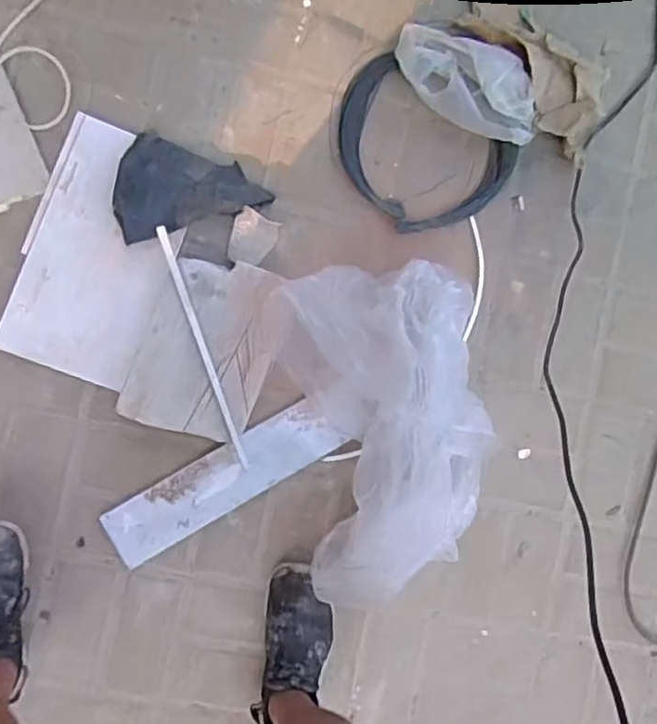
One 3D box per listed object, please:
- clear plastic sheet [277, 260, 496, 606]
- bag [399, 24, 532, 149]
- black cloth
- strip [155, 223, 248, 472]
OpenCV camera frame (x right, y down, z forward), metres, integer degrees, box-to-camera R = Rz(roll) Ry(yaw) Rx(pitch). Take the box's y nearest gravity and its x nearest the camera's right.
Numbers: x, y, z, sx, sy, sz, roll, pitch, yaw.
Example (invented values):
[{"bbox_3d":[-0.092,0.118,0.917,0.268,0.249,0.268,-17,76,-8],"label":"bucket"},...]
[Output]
[{"bbox_3d":[0.101,0.104,1.033,0.291,0.207,0.500,-6,91,-7],"label":"clear plastic sheet"},{"bbox_3d":[0.232,-0.461,1.090,0.256,0.045,0.129,25,87,-7],"label":"bag"},{"bbox_3d":[-0.231,-0.298,1.061,0.236,0.049,0.162,-18,93,-7],"label":"black cloth"},{"bbox_3d":[-0.198,-0.022,1.033,0.015,0.017,0.390,-19,93,-7],"label":"strip"}]

